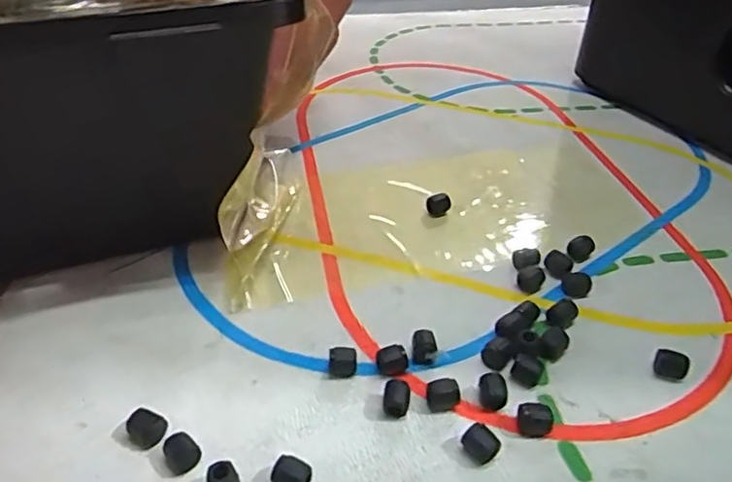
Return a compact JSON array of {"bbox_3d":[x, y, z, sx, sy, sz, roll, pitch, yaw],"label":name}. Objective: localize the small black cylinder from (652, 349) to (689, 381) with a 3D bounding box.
[{"bbox_3d":[0.066,0.027,0.129,0.007,0.004,0.005,13,41,11],"label":"small black cylinder"}]

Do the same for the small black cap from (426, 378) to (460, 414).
[{"bbox_3d":[0.015,0.031,0.120,0.006,0.005,0.005,-13,43,-20],"label":"small black cap"}]

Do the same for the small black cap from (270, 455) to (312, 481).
[{"bbox_3d":[-0.013,0.041,0.105,0.007,0.005,0.005,10,40,7],"label":"small black cap"}]

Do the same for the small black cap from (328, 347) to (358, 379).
[{"bbox_3d":[-0.005,0.025,0.127,0.006,0.005,0.005,-3,40,-9],"label":"small black cap"}]

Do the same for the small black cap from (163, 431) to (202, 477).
[{"bbox_3d":[-0.034,0.039,0.110,0.006,0.004,0.006,2,40,-2],"label":"small black cap"}]

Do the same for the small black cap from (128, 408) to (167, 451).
[{"bbox_3d":[-0.041,0.035,0.113,0.006,0.005,0.005,-20,45,-26],"label":"small black cap"}]

